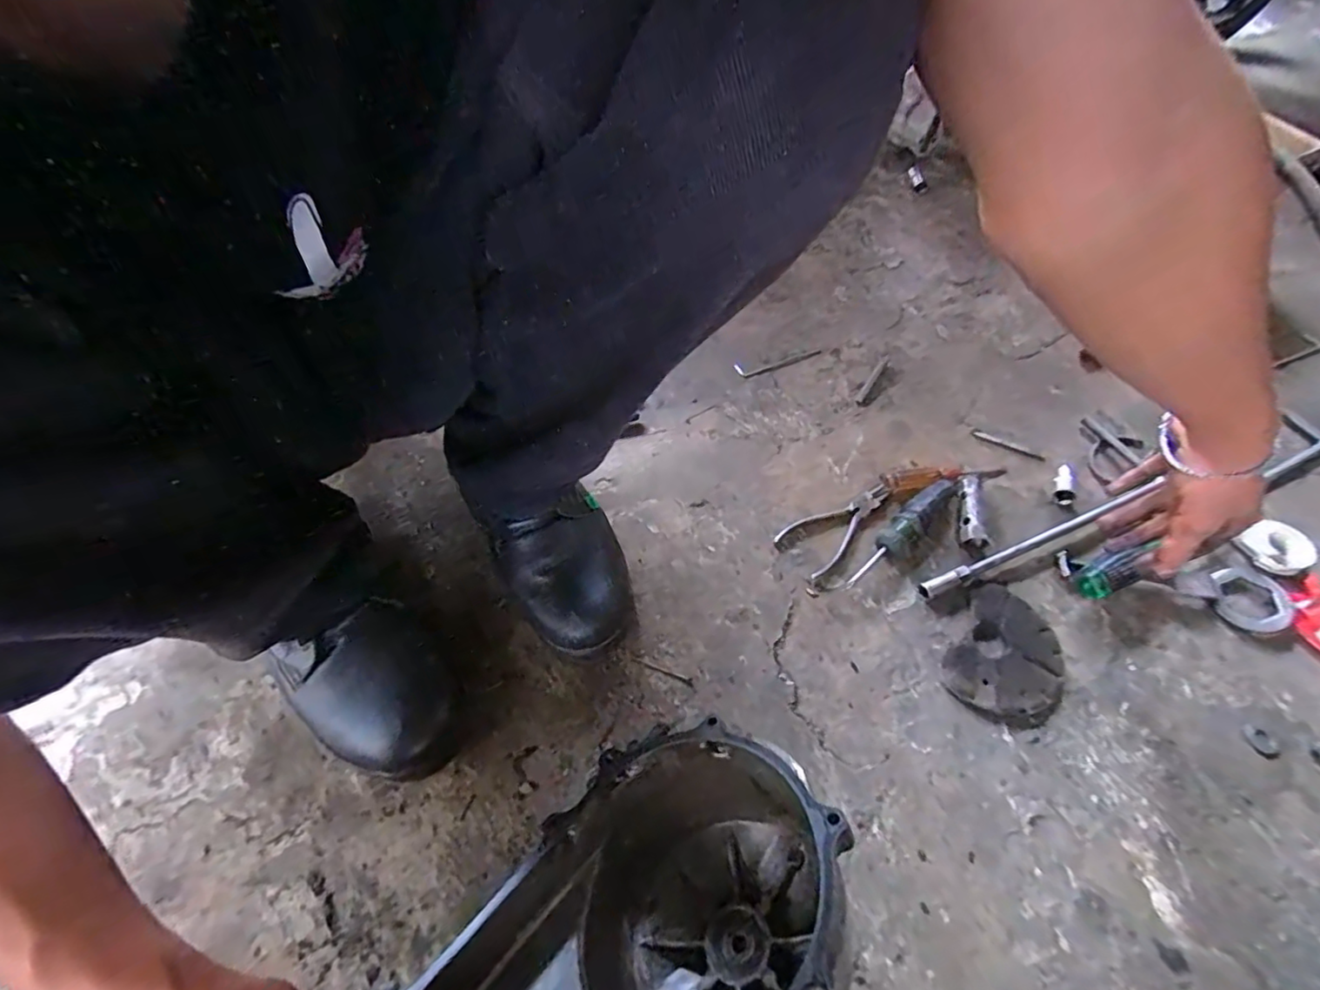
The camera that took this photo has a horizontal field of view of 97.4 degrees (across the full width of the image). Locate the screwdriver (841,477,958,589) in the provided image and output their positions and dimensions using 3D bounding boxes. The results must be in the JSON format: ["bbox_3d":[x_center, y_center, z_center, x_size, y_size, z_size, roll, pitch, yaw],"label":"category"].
[{"bbox_3d":[0.232,0.027,0.544,0.025,0.032,0.168,40,63,21],"label":"screwdriver"}]

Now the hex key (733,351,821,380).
[{"bbox_3d":[0.140,-0.154,0.674,0.110,0.004,0.024,-17,59,-13],"label":"hex key"}]

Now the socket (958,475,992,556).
[{"bbox_3d":[0.300,0.018,0.561,0.024,0.015,0.088,10,57,3],"label":"socket"}]

